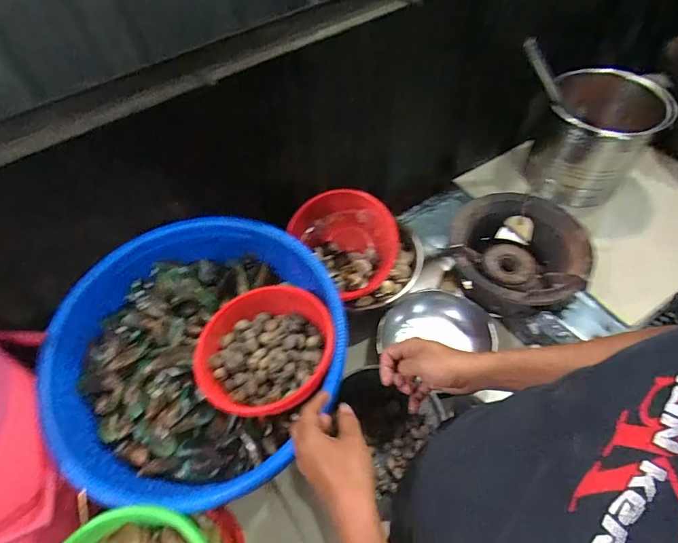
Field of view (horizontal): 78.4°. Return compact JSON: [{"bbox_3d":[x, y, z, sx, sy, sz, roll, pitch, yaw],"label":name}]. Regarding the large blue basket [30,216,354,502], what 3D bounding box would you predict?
[{"bbox_3d":[-0.244,0.136,0.718,0.443,0.147,0.456,-1,54,2],"label":"large blue basket"}]

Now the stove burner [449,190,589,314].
[{"bbox_3d":[0.422,-0.038,0.987,0.306,0.157,0.285,-1,54,2],"label":"stove burner"}]

